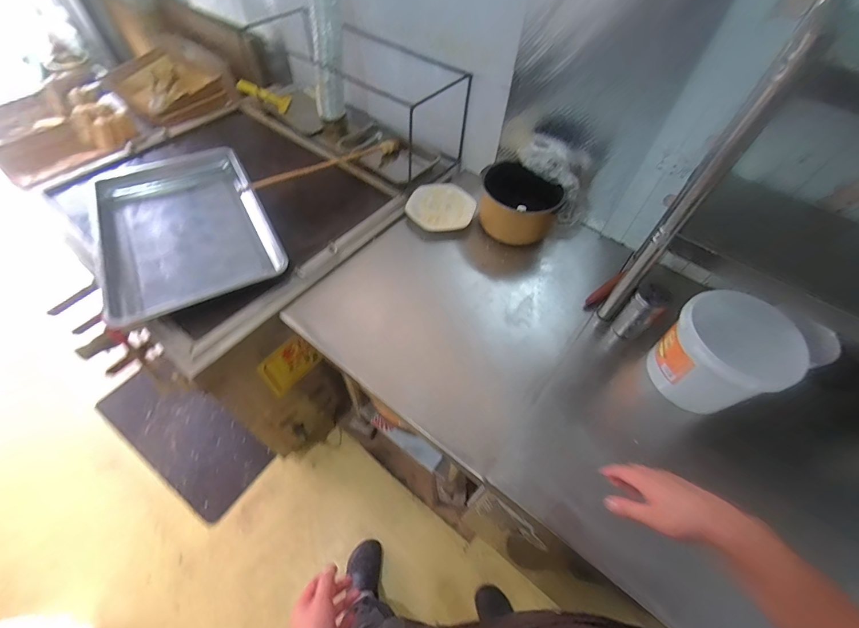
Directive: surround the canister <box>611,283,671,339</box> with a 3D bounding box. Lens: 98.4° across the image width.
[{"bbox_3d":[0.463,0.002,0.823,0.078,0.138,0.066,-37,65,-25],"label":"canister"}]

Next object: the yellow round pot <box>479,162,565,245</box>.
[{"bbox_3d":[0.231,-0.279,0.982,0.204,0.161,0.159,28,58,15],"label":"yellow round pot"}]

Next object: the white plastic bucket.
[{"bbox_3d":[0.564,0.082,0.732,0.187,0.166,0.187,2,55,-2],"label":"white plastic bucket"}]

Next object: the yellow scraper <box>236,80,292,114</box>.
[{"bbox_3d":[-0.559,-0.732,1.242,0.185,0.049,0.033,20,57,-7],"label":"yellow scraper"}]

